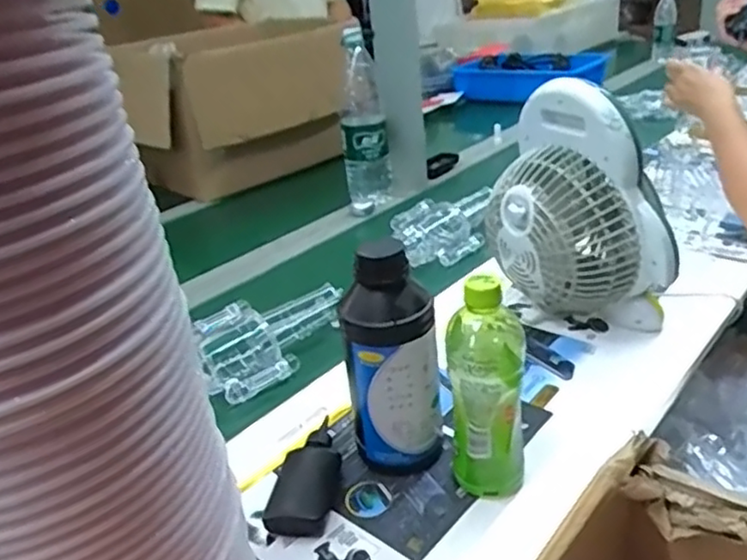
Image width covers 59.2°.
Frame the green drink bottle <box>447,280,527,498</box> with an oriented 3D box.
[{"bbox_3d":[0.099,0.091,0.576,0.061,0.206,0.064,-2,27,8],"label":"green drink bottle"}]

